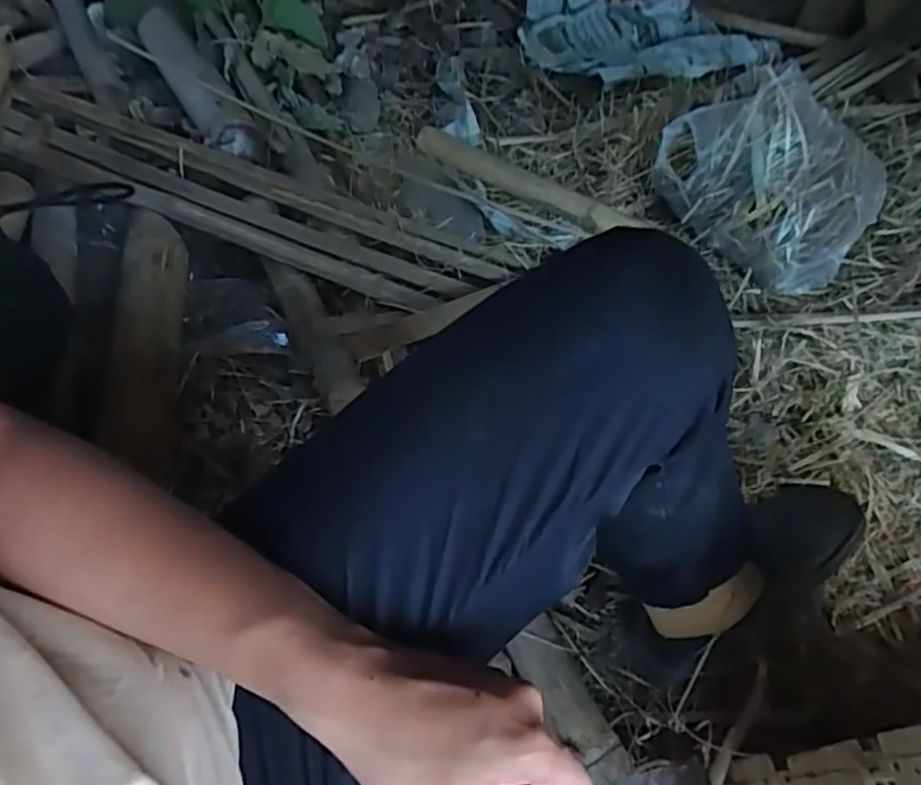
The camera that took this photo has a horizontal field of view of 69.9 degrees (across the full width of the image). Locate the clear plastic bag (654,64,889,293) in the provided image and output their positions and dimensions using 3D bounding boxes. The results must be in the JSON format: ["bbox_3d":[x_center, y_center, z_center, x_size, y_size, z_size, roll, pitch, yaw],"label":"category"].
[{"bbox_3d":[0.447,-0.316,0.927,0.199,0.195,0.293,-36,67,-29],"label":"clear plastic bag"}]

